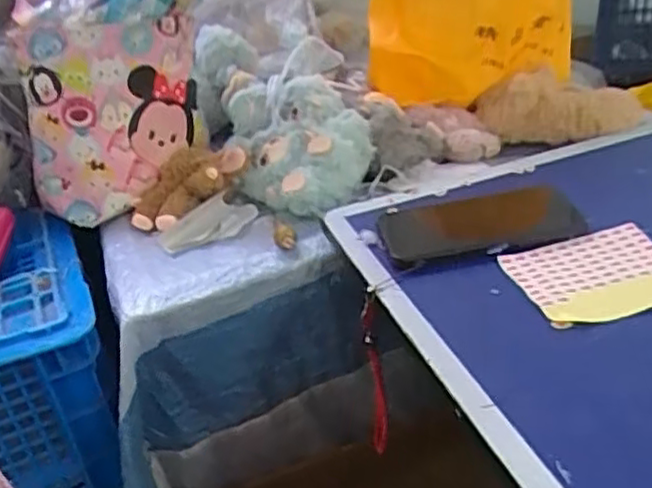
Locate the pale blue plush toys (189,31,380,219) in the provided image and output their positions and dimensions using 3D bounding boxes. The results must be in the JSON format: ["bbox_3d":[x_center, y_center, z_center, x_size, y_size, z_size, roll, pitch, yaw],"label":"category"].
[{"bbox_3d":[-0.059,-0.151,0.809,0.139,0.124,0.314,-16,32,-15],"label":"pale blue plush toys"}]

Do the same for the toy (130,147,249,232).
[{"bbox_3d":[-0.144,-0.061,0.731,0.121,0.051,0.073,-31,39,-35],"label":"toy"}]

